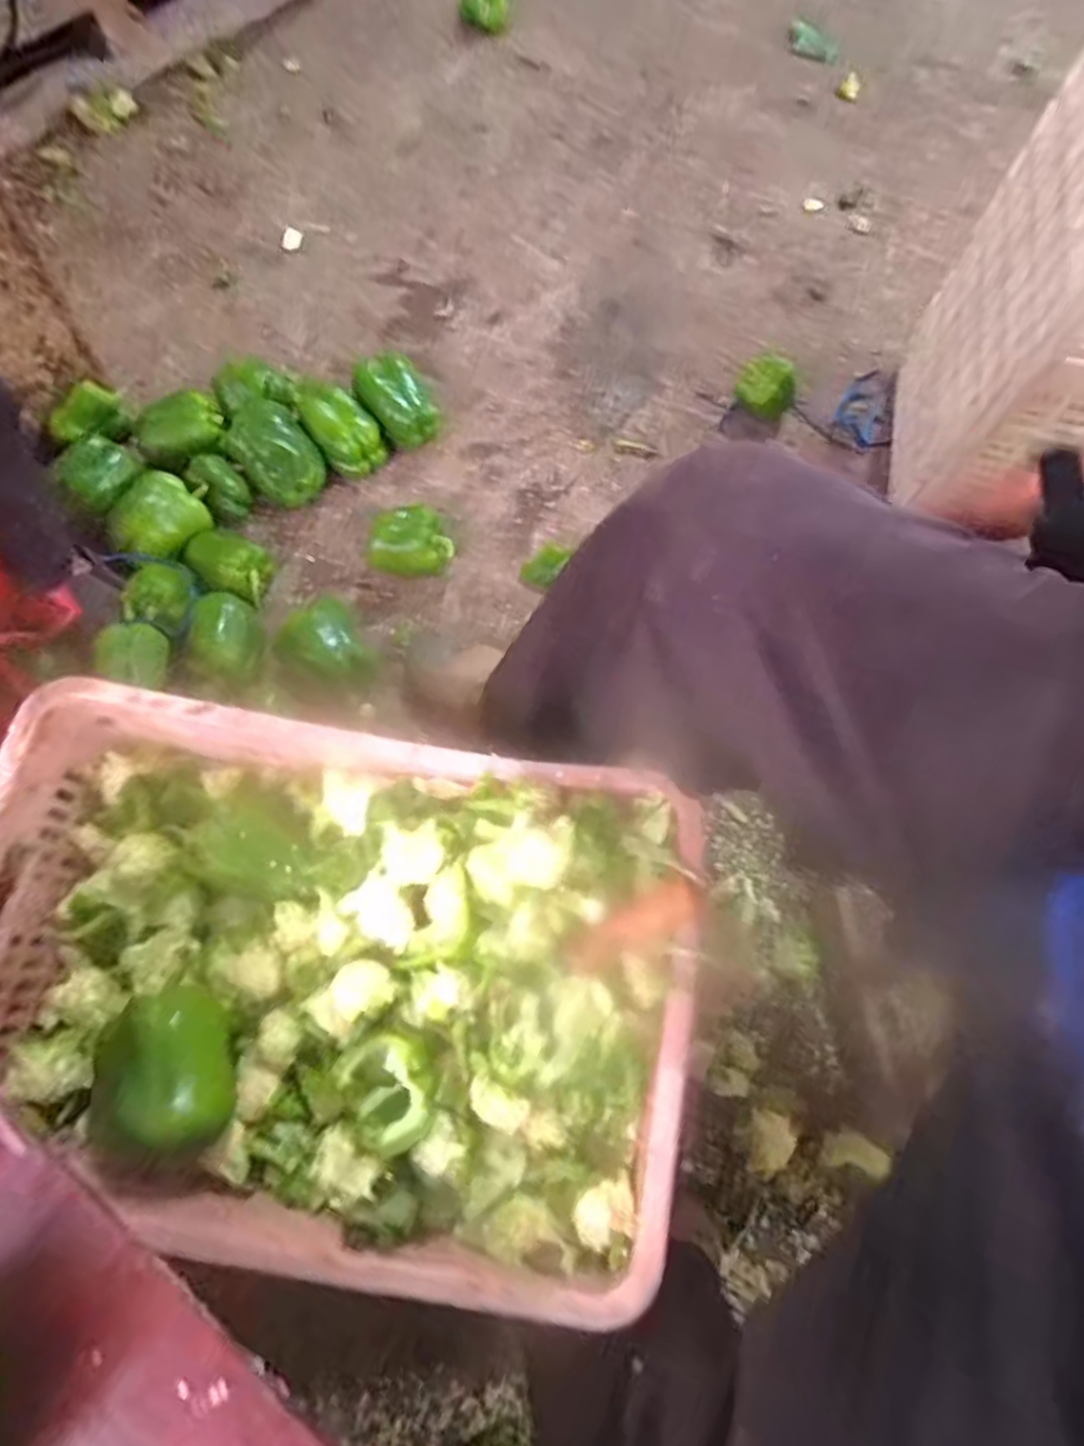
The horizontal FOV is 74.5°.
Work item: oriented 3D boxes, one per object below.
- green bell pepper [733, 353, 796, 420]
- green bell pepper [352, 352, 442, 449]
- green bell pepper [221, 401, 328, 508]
[{"bbox_3d":[0.313,-0.468,0.993,0.080,0.077,0.076,1,70,-2],"label":"green bell pepper"},{"bbox_3d":[-0.190,-0.417,0.940,0.093,0.092,0.097,1,70,-2],"label":"green bell pepper"},{"bbox_3d":[-0.331,-0.335,0.904,0.091,0.097,0.116,-36,75,-14],"label":"green bell pepper"}]

